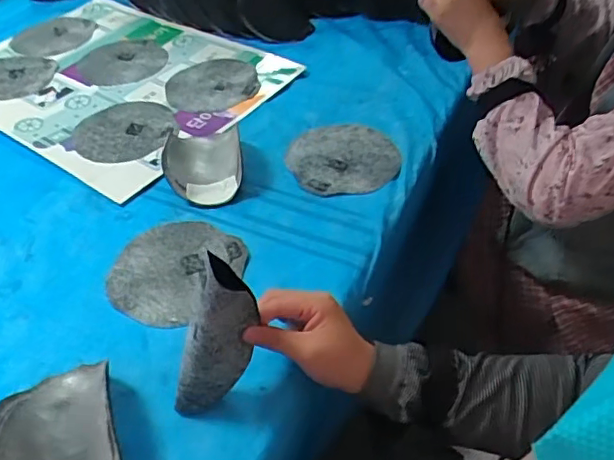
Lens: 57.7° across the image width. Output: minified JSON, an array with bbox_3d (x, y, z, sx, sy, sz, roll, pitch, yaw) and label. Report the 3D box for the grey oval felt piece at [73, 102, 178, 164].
[{"bbox_3d":[-0.268,-0.147,0.815,0.138,0.009,0.150,-3,43,2],"label":"grey oval felt piece"}]

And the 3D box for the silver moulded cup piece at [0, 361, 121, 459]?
[{"bbox_3d":[-0.208,0.175,0.464,0.096,0.038,0.141,-17,47,-13],"label":"silver moulded cup piece"}]

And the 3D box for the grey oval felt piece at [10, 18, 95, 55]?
[{"bbox_3d":[-0.471,-0.364,1.036,0.131,0.004,0.156,7,46,10],"label":"grey oval felt piece"}]

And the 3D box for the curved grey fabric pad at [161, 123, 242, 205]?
[{"bbox_3d":[-0.135,-0.096,0.729,0.097,0.040,0.152,-7,44,-5],"label":"curved grey fabric pad"}]

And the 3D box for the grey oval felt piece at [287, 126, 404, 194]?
[{"bbox_3d":[0.048,-0.101,0.753,0.146,0.005,0.146,0,42,2],"label":"grey oval felt piece"}]

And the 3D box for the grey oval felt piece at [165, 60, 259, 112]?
[{"bbox_3d":[-0.151,-0.235,0.892,0.142,0.009,0.158,-10,46,-6],"label":"grey oval felt piece"}]

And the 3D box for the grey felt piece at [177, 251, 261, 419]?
[{"bbox_3d":[-0.076,0.091,0.469,0.039,0.147,0.048,27,29,27],"label":"grey felt piece"}]

